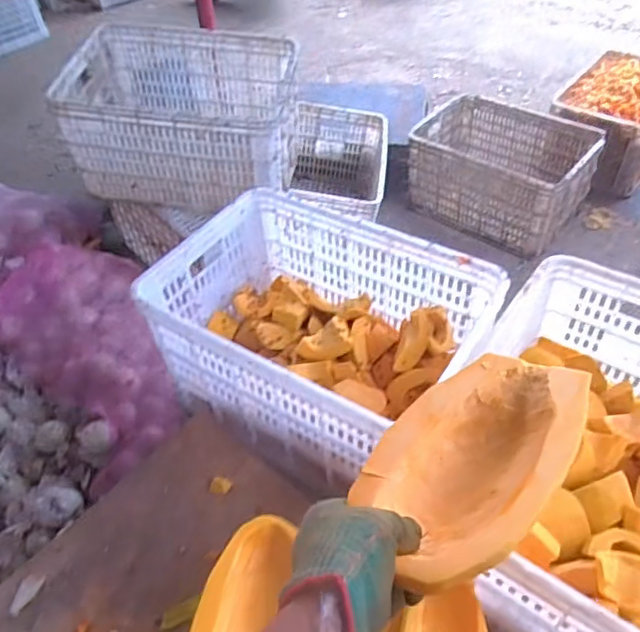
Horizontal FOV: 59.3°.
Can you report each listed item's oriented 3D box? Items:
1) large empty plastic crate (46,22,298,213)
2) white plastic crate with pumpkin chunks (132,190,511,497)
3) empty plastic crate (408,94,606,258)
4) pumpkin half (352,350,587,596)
[{"bbox_3d":[-0.333,-0.506,1.418,0.536,0.257,0.429,1,47,7],"label":"large empty plastic crate"},{"bbox_3d":[-0.001,0.041,0.961,0.514,0.251,0.362,25,54,26],"label":"white plastic crate with pumpkin chunks"},{"bbox_3d":[0.569,-0.460,1.812,0.540,0.261,0.397,26,55,27],"label":"empty plastic crate"},{"bbox_3d":[0.115,0.107,0.426,0.118,0.049,0.214,29,56,28],"label":"pumpkin half"}]

